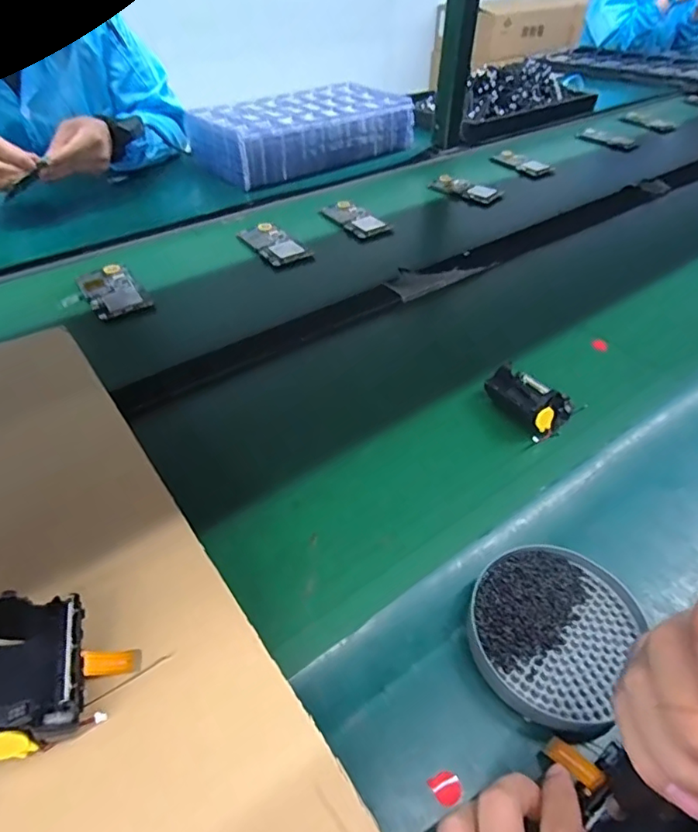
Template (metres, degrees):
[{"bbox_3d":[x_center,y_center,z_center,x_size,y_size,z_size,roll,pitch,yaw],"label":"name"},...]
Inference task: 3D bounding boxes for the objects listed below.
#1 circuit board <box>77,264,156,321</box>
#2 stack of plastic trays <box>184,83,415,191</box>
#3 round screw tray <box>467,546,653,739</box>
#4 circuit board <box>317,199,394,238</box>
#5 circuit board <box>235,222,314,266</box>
[{"bbox_3d":[-0.298,-0.157,0.678,0.065,0.011,0.122,-26,51,-26],"label":"circuit board"},{"bbox_3d":[-0.087,-0.545,1.026,0.397,0.086,0.196,-28,52,-27],"label":"stack of plastic trays"},{"bbox_3d":[0.134,0.139,0.360,0.099,0.021,0.118,28,50,24],"label":"round screw tray"},{"bbox_3d":[0.006,-0.309,0.843,0.064,0.010,0.122,-27,52,-27],"label":"circuit board"},{"bbox_3d":[-0.111,-0.249,0.776,0.064,0.009,0.116,-29,52,-28],"label":"circuit board"}]

